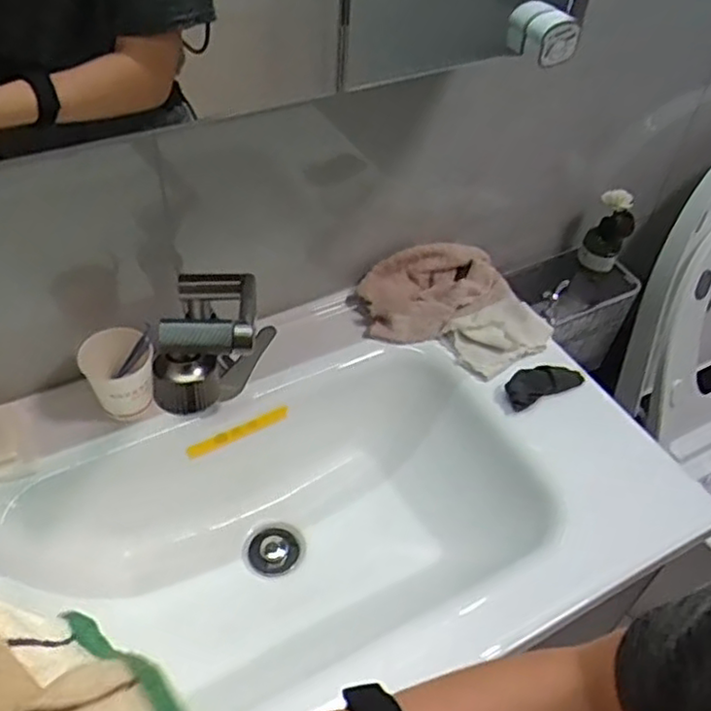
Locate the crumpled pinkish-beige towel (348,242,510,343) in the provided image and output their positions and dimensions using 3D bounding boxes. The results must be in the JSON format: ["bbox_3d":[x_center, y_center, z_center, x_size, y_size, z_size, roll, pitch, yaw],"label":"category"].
[{"bbox_3d":[0.099,-0.089,0.902,0.207,0.048,0.113,-26,54,-25],"label":"crumpled pinkish-beige towel"}]

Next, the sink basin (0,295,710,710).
[{"bbox_3d":[-0.047,0.180,0.775,0.706,0.178,0.457,-20,51,-22],"label":"sink basin"}]

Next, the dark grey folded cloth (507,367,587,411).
[{"bbox_3d":[0.223,0.030,0.820,0.102,0.022,0.036,-17,50,-19],"label":"dark grey folded cloth"}]

